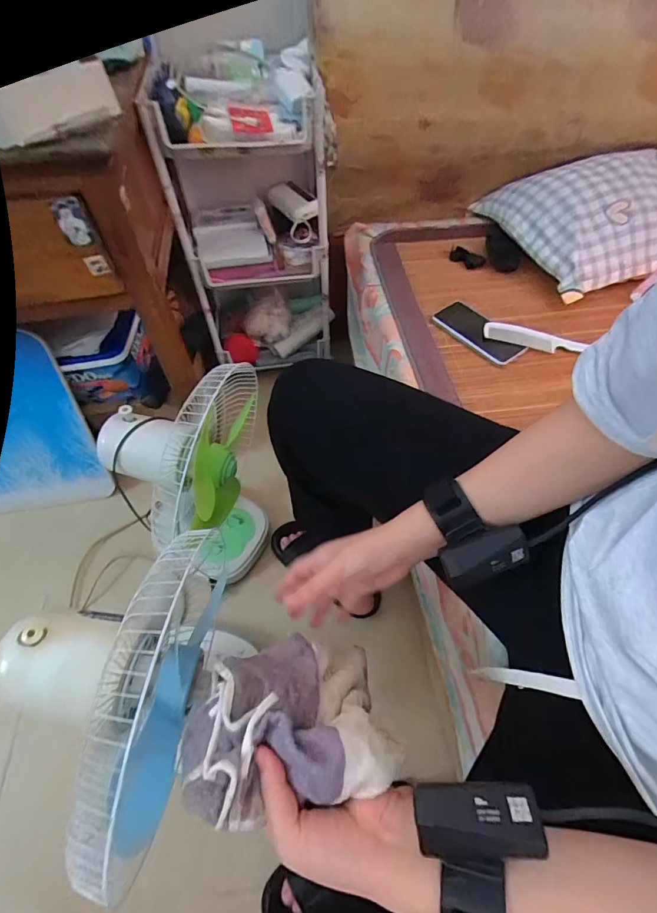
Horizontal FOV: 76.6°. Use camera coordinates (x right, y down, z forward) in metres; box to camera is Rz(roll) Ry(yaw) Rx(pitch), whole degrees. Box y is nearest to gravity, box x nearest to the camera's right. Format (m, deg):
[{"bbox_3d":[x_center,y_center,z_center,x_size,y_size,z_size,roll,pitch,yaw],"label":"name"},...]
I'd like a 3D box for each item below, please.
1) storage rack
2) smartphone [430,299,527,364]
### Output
[{"bbox_3d":[-0.153,-0.474,0.906,0.286,0.570,0.241,-7,55,-4],"label":"storage rack"},{"bbox_3d":[0.265,-0.223,0.737,0.082,0.011,0.166,-28,59,-18],"label":"smartphone"}]

